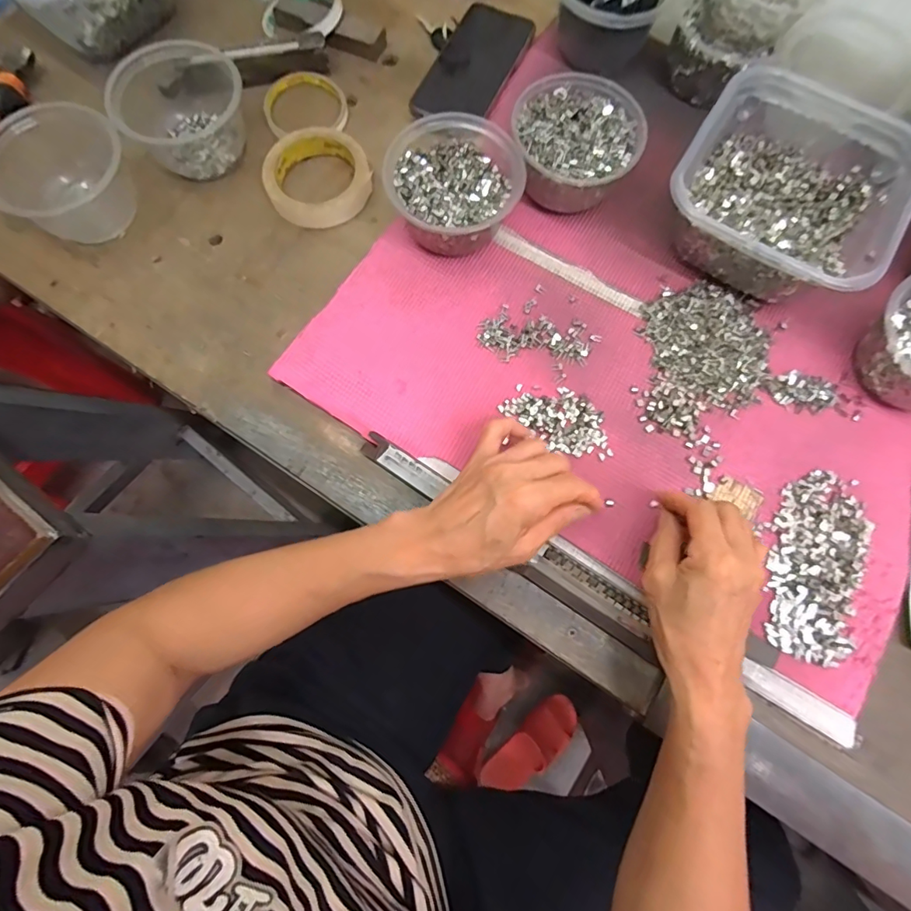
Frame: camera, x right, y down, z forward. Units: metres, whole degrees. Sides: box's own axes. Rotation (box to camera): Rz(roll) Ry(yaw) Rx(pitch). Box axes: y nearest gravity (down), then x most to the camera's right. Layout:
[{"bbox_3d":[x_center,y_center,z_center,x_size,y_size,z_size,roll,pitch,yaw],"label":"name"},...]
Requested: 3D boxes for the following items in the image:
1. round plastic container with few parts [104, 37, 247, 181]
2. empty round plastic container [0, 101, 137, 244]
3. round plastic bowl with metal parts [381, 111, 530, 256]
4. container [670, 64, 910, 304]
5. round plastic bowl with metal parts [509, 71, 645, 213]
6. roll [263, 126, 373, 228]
[{"bbox_3d":[-0.260,-0.329,0.462,0.110,0.065,0.108,0,76,0],"label":"round plastic container with few parts"},{"bbox_3d":[-0.348,-0.245,0.439,0.119,0.060,0.106,-34,78,-8],"label":"empty round plastic container"},{"bbox_3d":[-0.001,-0.231,0.436,0.111,0.068,0.107,0,76,0],"label":"round plastic bowl with metal parts"},{"bbox_3d":[0.282,-0.227,0.417,0.165,0.066,0.170,32,78,8],"label":"container"},{"bbox_3d":[0.108,-0.281,0.444,0.108,0.064,0.116,0,76,0],"label":"round plastic bowl with metal parts"},{"bbox_3d":[-0.133,-0.268,0.468,0.096,0.023,0.094,0,76,0],"label":"roll"}]

